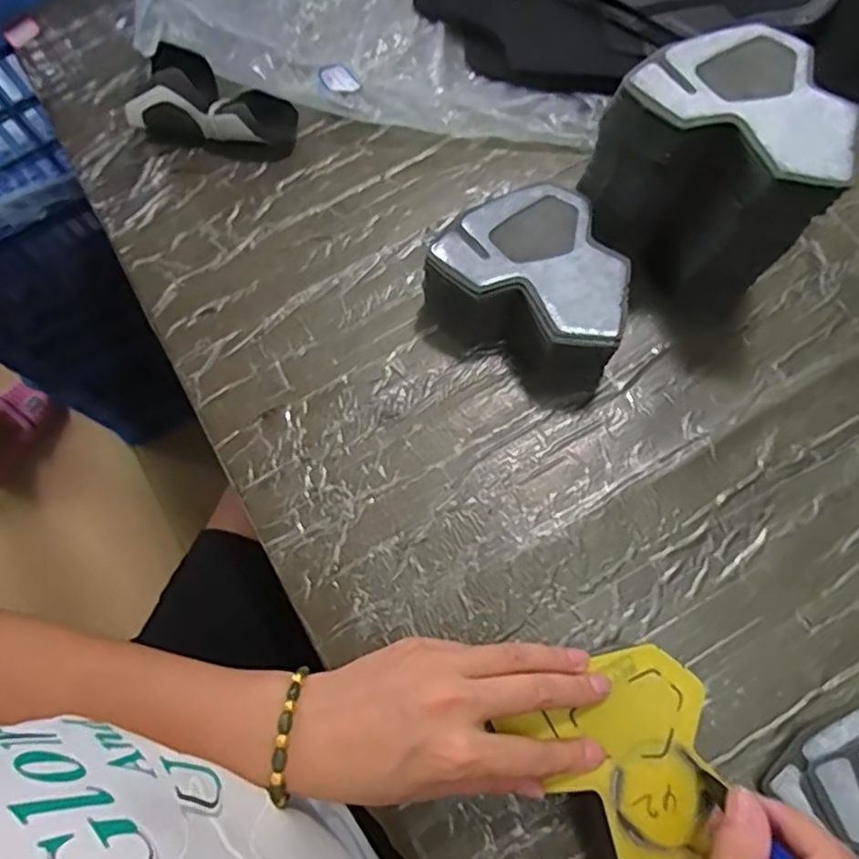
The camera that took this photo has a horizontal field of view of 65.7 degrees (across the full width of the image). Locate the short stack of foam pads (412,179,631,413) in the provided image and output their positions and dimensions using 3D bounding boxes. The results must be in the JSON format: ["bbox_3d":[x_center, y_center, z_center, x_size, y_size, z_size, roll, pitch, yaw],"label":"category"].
[{"bbox_3d":[0.069,-0.093,0.435,0.126,0.060,0.108,27,76,10],"label":"short stack of foam pads"}]

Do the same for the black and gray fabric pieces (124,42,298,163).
[{"bbox_3d":[-0.162,-0.240,0.494,0.118,0.044,0.062,18,75,7],"label":"black and gray fabric pieces"}]

